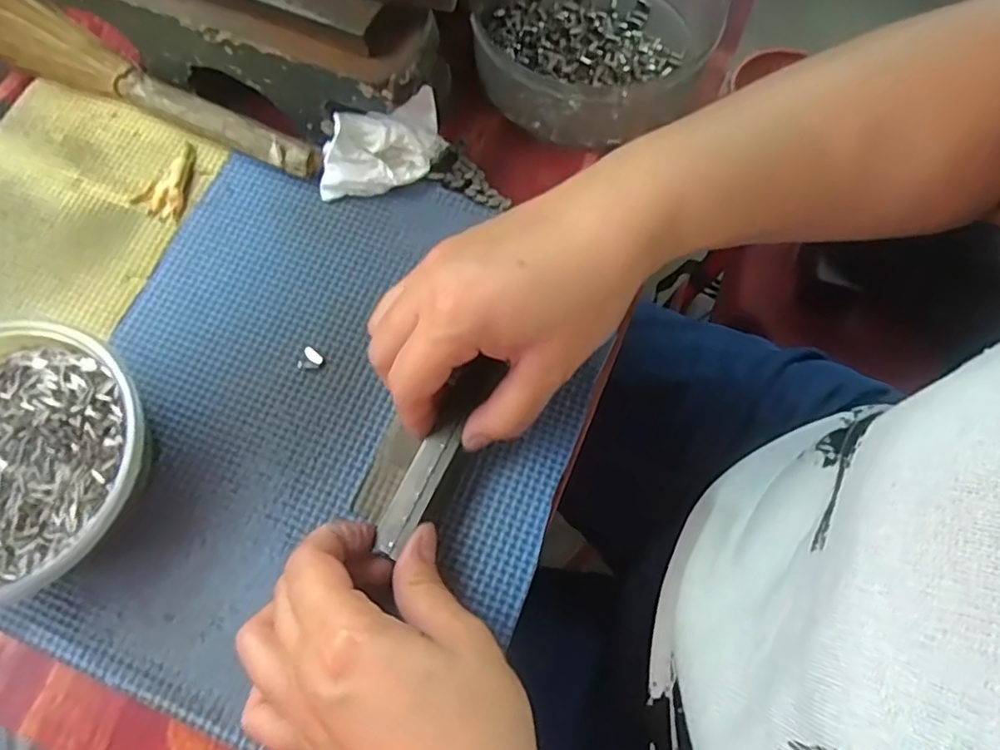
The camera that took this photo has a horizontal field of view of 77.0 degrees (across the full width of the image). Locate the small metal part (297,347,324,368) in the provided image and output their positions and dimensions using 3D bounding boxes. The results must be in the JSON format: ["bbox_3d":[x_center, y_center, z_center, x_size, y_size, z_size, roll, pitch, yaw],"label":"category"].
[{"bbox_3d":[-0.092,-0.007,0.305,0.010,0.004,0.011,0,70,0],"label":"small metal part"}]

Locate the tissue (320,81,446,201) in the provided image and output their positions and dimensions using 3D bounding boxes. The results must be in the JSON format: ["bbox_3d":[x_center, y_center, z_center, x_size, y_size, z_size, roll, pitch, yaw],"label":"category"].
[{"bbox_3d":[-0.063,-0.118,0.323,0.063,0.037,0.030,-7,70,-2],"label":"tissue"}]

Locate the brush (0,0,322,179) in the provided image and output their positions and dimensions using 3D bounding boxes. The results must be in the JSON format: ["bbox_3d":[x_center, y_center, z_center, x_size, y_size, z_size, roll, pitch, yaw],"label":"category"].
[{"bbox_3d":[-0.200,-0.160,0.346,0.230,0.020,0.038,28,72,10],"label":"brush"}]

